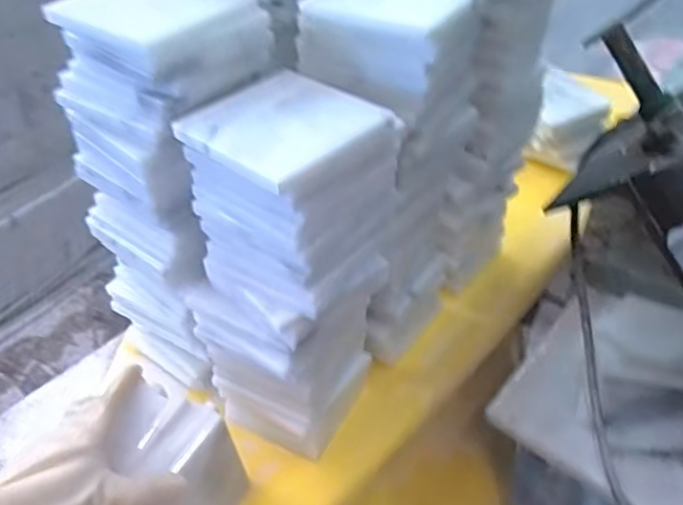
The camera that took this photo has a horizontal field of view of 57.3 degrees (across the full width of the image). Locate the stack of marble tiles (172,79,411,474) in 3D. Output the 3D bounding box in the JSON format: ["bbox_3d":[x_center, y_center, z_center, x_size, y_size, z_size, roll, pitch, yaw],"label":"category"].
[{"bbox_3d":[-0.038,0.028,0.496,0.107,0.305,0.123,31,52,29],"label":"stack of marble tiles"}]

